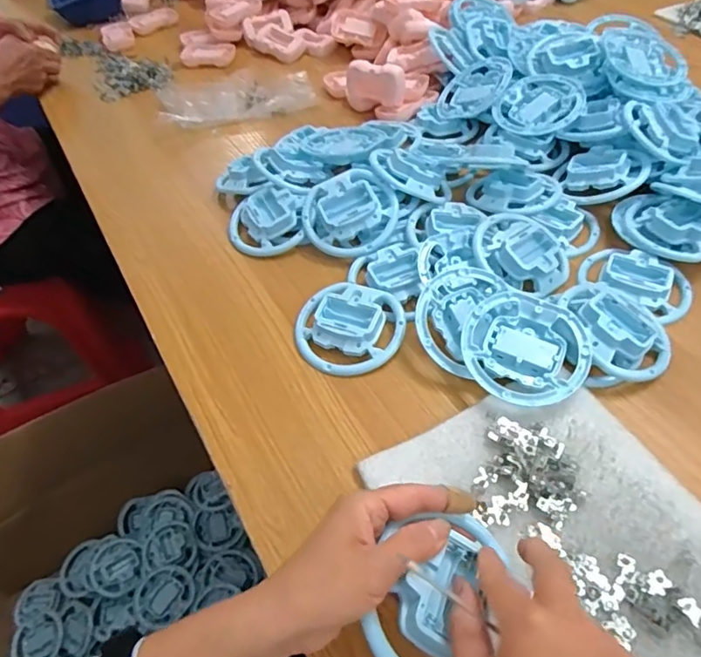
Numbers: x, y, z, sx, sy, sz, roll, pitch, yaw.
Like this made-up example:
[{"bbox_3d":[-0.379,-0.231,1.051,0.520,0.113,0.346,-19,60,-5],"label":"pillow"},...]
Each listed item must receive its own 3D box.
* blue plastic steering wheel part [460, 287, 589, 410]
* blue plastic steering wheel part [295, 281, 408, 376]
[{"bbox_3d":[0.150,0.018,0.464,0.103,0.026,0.098,-2,51,3],"label":"blue plastic steering wheel part"},{"bbox_3d":[0.000,-0.006,0.512,0.102,0.030,0.099,-2,51,3],"label":"blue plastic steering wheel part"}]

